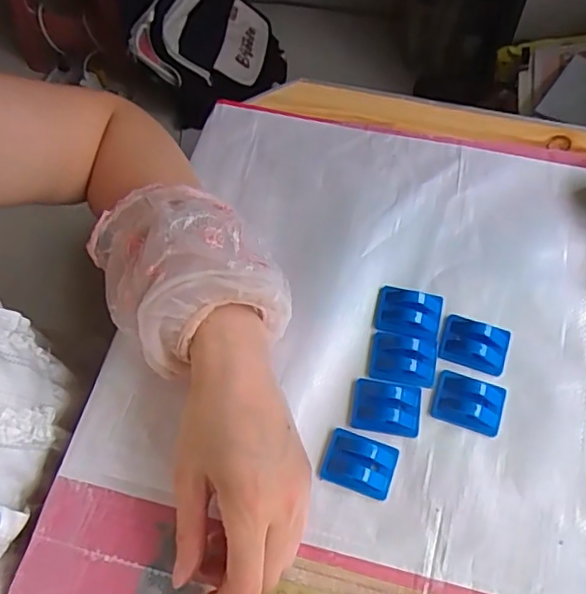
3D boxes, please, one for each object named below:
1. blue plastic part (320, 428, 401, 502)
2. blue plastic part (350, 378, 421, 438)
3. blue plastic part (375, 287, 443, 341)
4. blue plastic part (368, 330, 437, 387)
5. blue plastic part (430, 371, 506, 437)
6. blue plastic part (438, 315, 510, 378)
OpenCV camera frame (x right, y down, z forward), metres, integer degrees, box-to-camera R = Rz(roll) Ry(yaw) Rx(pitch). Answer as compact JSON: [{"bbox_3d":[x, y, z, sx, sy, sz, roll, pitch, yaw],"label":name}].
[{"bbox_3d":[0.043,0.105,0.373,0.044,0.016,0.035,17,66,10],"label":"blue plastic part"},{"bbox_3d":[0.063,0.072,0.388,0.045,0.013,0.033,8,65,6],"label":"blue plastic part"},{"bbox_3d":[0.083,0.011,0.414,0.045,0.010,0.036,8,65,7],"label":"blue plastic part"},{"bbox_3d":[0.075,0.042,0.400,0.045,0.010,0.035,10,65,7],"label":"blue plastic part"},{"bbox_3d":[0.118,0.068,0.386,0.044,0.014,0.034,18,66,11],"label":"blue plastic part"},{"bbox_3d":[0.126,0.031,0.401,0.044,0.013,0.033,16,66,10],"label":"blue plastic part"}]

